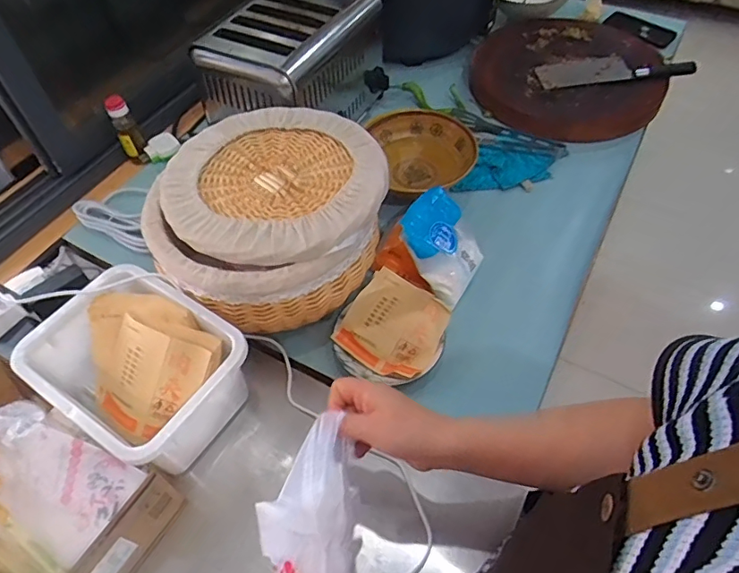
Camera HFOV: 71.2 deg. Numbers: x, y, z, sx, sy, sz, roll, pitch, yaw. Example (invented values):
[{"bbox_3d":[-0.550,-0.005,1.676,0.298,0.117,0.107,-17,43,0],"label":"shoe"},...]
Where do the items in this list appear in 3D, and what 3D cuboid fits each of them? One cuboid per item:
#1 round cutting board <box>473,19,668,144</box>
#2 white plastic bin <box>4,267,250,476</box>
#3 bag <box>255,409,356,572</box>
[{"bbox_3d":[0.415,-0.448,1.082,0.382,0.074,0.397,-1,53,1],"label":"round cutting board"},{"bbox_3d":[-0.280,0.104,0.645,0.238,0.119,0.182,27,59,20],"label":"white plastic bin"},{"bbox_3d":[-0.053,0.200,0.442,0.071,0.041,0.168,3,80,4],"label":"bag"}]

